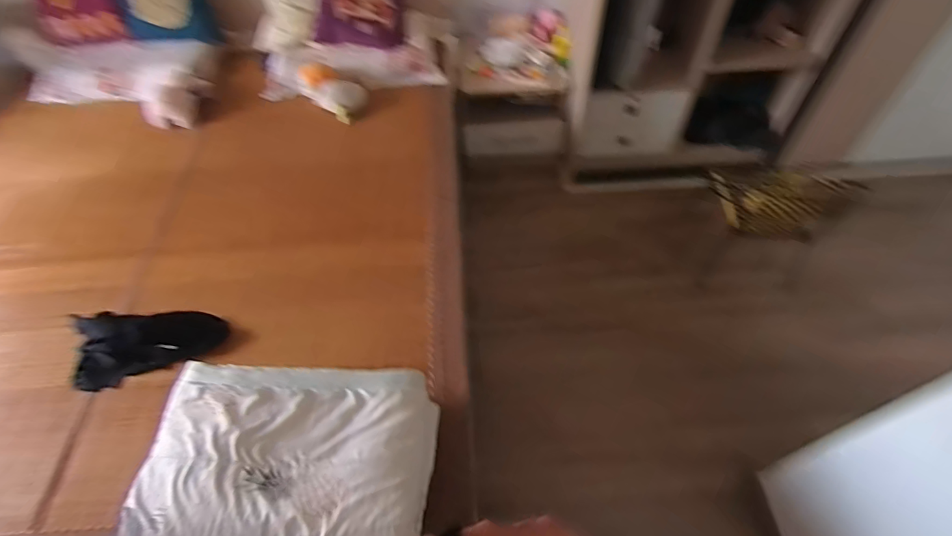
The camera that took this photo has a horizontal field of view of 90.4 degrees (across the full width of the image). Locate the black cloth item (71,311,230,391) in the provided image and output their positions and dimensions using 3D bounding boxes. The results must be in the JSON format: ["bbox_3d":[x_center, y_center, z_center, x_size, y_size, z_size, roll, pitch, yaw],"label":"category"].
[{"bbox_3d":[-0.849,0.205,1.203,0.401,0.061,0.180,-3,53,3],"label":"black cloth item"}]

